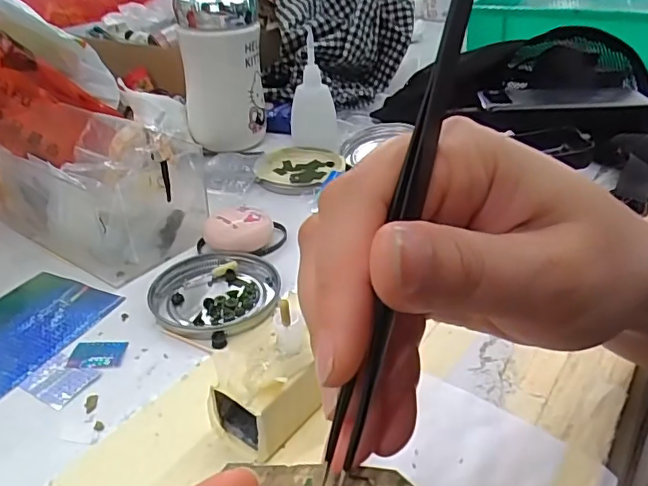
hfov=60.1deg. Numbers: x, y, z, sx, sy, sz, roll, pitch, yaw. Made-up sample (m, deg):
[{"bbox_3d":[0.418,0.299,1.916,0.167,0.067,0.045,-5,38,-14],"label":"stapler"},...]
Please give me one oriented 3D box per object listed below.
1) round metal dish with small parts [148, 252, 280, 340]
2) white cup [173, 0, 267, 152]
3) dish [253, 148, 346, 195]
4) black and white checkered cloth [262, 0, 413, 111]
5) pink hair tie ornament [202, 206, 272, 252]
[{"bbox_3d":[-0.069,0.032,0.350,0.076,0.008,0.079,-1,32,1],"label":"round metal dish with small parts"},{"bbox_3d":[-0.099,-0.170,0.547,0.073,0.139,0.078,-6,32,-7],"label":"white cup"},{"bbox_3d":[-0.025,-0.068,0.507,0.072,0.014,0.079,-1,32,1],"label":"dish"},{"bbox_3d":[0.017,-0.258,0.661,0.164,0.161,0.179,0,32,3],"label":"black and white checkered cloth"},{"bbox_3d":[-0.060,-0.008,0.393,0.047,0.022,0.032,-8,32,-10],"label":"pink hair tie ornament"}]

